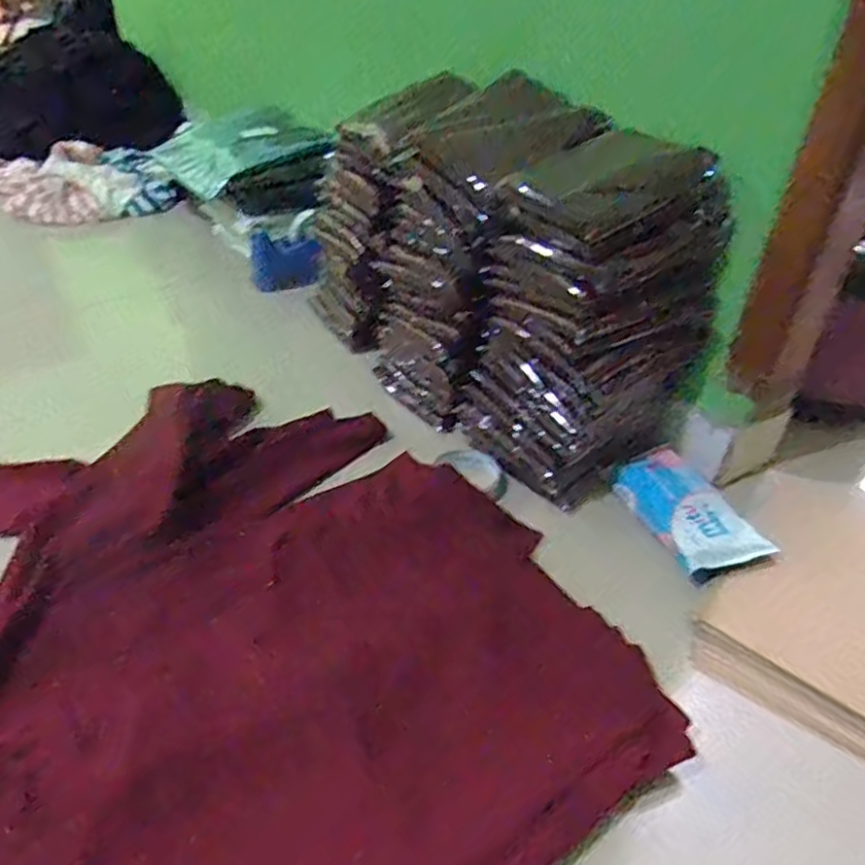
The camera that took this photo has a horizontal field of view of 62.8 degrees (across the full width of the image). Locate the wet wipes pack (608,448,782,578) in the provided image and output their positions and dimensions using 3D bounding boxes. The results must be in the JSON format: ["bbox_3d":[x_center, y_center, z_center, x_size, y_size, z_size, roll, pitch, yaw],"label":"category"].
[{"bbox_3d":[0.288,0.088,0.797,0.104,0.033,0.172,-15,42,-21],"label":"wet wipes pack"}]

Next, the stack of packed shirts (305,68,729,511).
[{"bbox_3d":[0.077,-0.228,0.914,0.251,0.335,0.539,-22,45,-27],"label":"stack of packed shirts"}]

